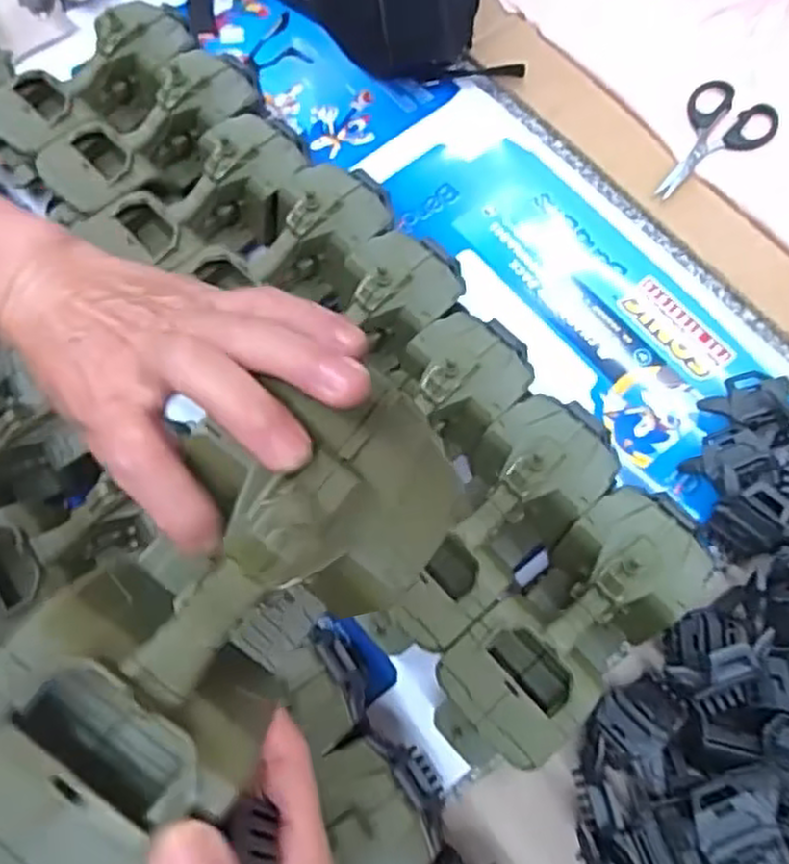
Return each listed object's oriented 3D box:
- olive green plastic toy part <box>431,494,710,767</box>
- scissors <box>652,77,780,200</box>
[{"bbox_3d":[0.106,0.120,0.464,0.193,0.074,0.083,-39,72,-11],"label":"olive green plastic toy part"},{"bbox_3d":[0.260,-0.235,0.622,0.072,0.008,0.123,33,74,14],"label":"scissors"}]

